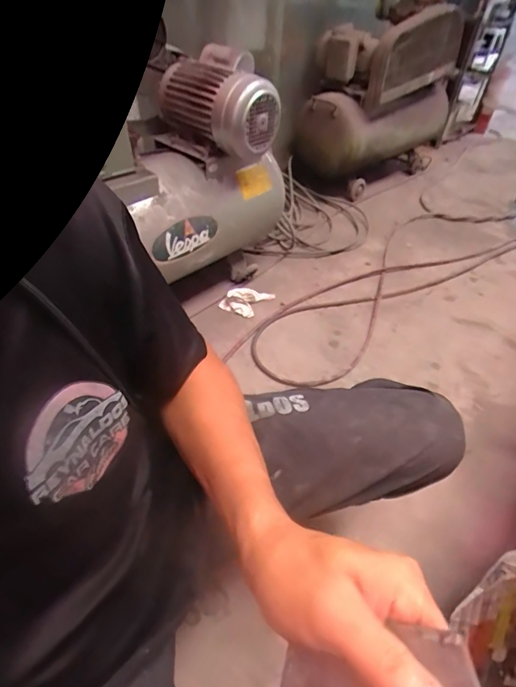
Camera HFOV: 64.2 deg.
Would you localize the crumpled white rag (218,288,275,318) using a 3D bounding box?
[{"bbox_3d":[-0.037,-0.145,1.350,0.115,0.023,0.152,35,62,14],"label":"crumpled white rag"}]

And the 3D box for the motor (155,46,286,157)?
[{"bbox_3d":[-0.109,-0.643,1.092,0.318,0.201,0.177,34,51,30],"label":"motor"}]

